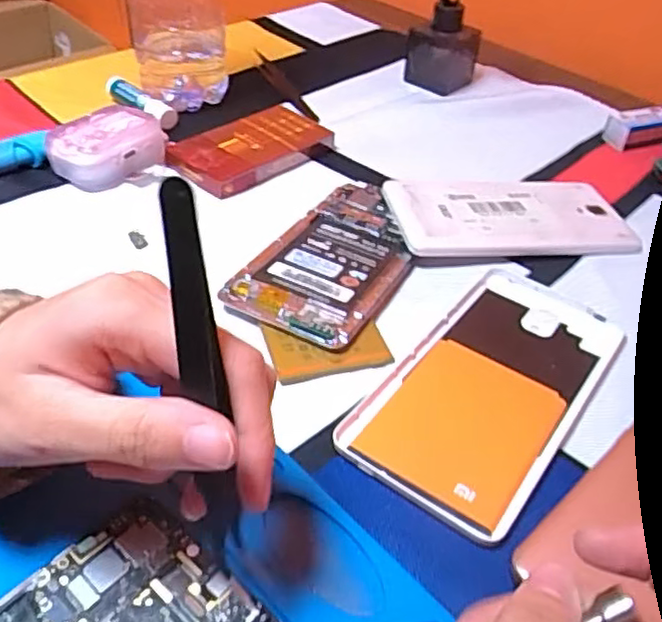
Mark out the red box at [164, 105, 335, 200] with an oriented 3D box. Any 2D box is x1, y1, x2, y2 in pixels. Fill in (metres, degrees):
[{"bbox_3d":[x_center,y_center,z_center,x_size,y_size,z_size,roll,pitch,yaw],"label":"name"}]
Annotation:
[{"bbox_3d":[-0.053,-0.108,0.440,0.058,0.014,0.105,34,51,30],"label":"red box"}]

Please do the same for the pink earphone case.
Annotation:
[{"bbox_3d":[-0.138,-0.104,0.413,0.049,0.024,0.060,31,50,28],"label":"pink earphone case"}]

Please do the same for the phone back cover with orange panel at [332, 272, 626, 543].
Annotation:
[{"bbox_3d":[0.073,0.032,0.302,0.076,0.005,0.151,27,48,25],"label":"phone back cover with orange panel"}]

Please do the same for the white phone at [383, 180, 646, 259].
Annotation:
[{"bbox_3d":[0.107,-0.056,0.396,0.140,0.011,0.068,-6,43,-9],"label":"white phone"}]

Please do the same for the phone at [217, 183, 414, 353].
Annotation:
[{"bbox_3d":[0.005,-0.029,0.359,0.071,0.009,0.135,21,46,20],"label":"phone"}]

